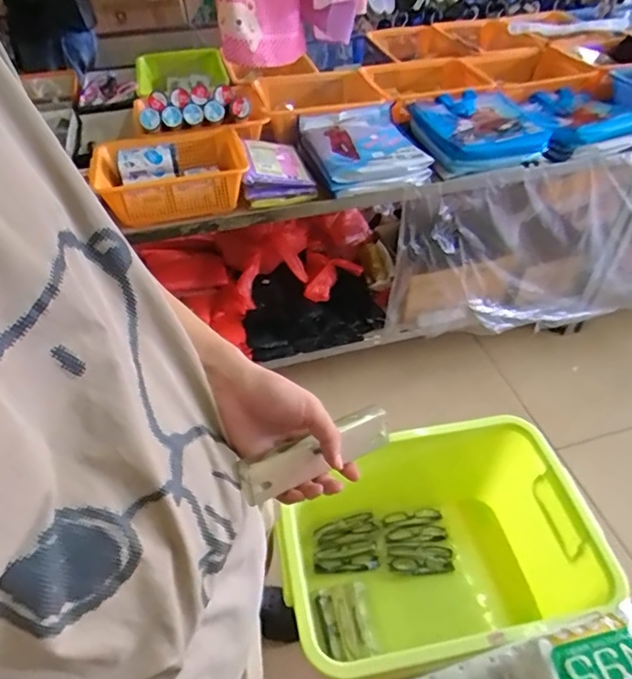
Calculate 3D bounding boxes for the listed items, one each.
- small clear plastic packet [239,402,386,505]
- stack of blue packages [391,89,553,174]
[{"bbox_3d":[0.001,0.108,0.471,0.141,0.044,0.024,-21,6,-3],"label":"small clear plastic packet"},{"bbox_3d":[0.459,-0.639,1.544,0.337,0.091,0.392,-11,46,-9],"label":"stack of blue packages"}]

